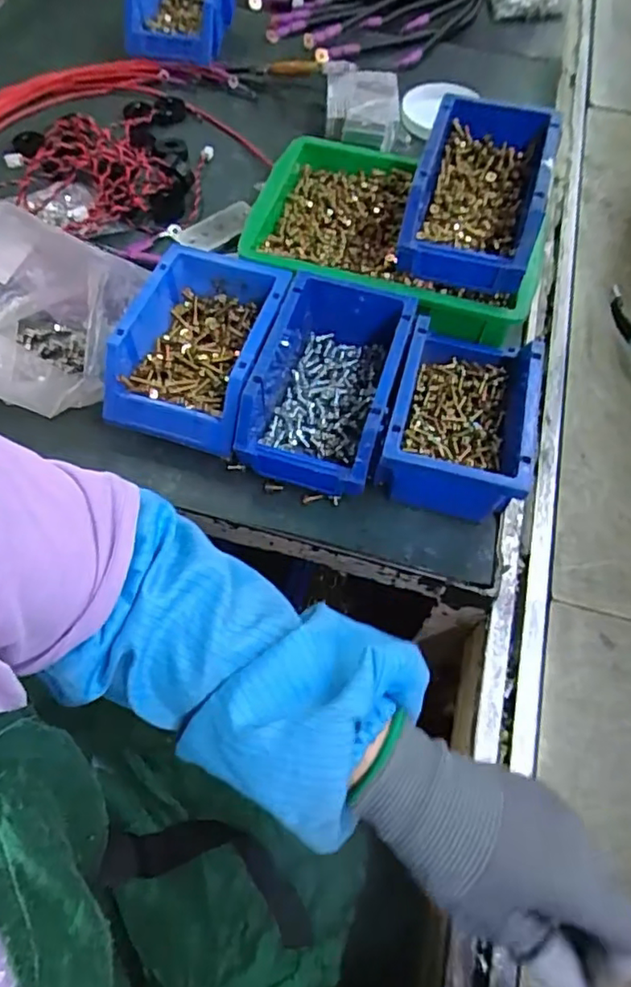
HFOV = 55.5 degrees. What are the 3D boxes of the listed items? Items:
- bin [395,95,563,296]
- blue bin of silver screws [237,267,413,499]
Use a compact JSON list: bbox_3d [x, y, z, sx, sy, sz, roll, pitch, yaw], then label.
[{"bbox_3d":[0.137,-0.257,0.507,0.105,0.063,0.169,16,61,7],"label":"bin"},{"bbox_3d":[0.009,-0.088,0.481,0.104,0.067,0.162,15,61,6],"label":"blue bin of silver screws"}]

